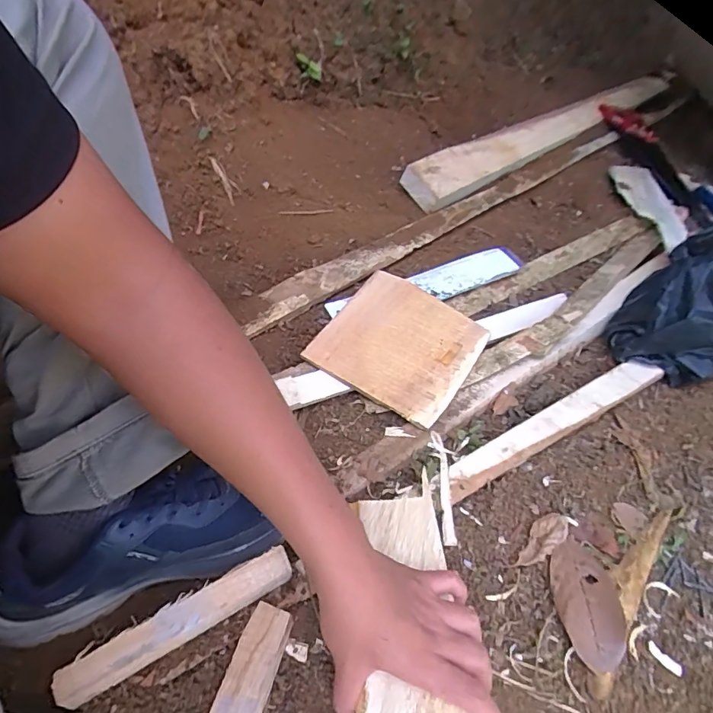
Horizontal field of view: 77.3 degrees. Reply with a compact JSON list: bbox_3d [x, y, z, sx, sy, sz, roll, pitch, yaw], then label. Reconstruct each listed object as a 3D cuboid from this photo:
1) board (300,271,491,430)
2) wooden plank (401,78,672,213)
[{"bbox_3d":[0.063,-0.021,0.617,0.193,0.013,0.197,30,58,14],"label":"board"},{"bbox_3d":[0.429,-0.510,1.002,0.831,0.057,0.110,-32,73,-25],"label":"wooden plank"}]

